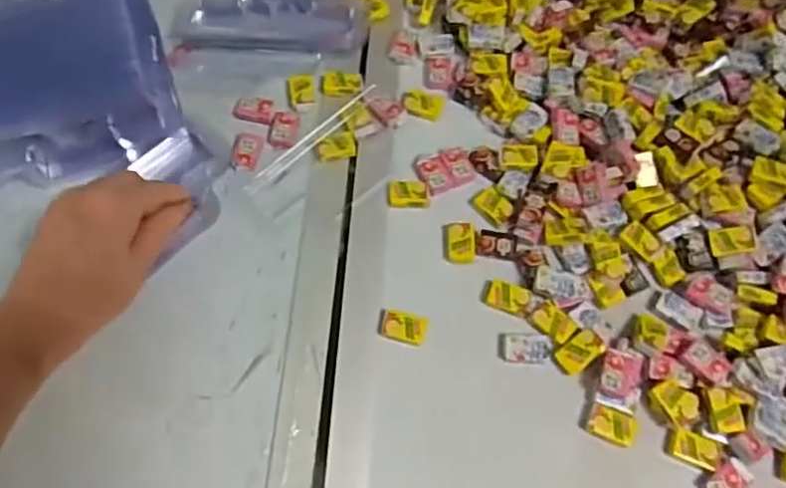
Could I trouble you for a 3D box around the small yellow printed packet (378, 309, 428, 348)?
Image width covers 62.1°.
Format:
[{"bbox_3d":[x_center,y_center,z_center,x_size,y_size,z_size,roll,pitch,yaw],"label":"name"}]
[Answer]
[{"bbox_3d":[0.005,0.050,0.394,0.028,0.008,0.019,14,65,5],"label":"small yellow printed packet"}]

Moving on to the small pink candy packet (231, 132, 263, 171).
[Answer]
[{"bbox_3d":[-0.101,-0.064,0.448,0.018,0.004,0.029,6,64,2],"label":"small pink candy packet"}]

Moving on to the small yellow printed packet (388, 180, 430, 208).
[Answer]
[{"bbox_3d":[0.010,-0.033,0.435,0.026,0.006,0.019,0,64,-1],"label":"small yellow printed packet"}]

